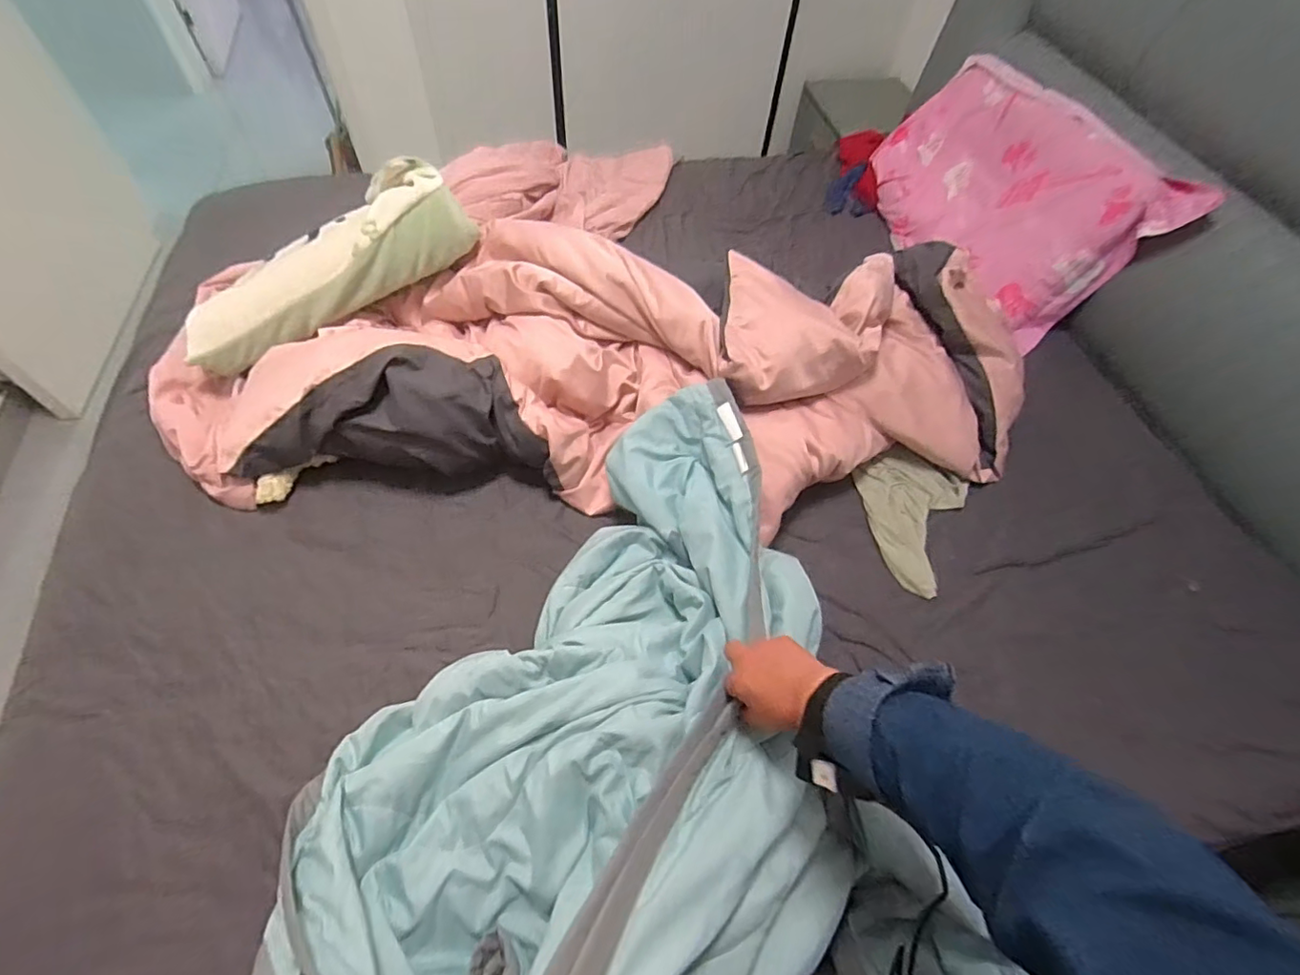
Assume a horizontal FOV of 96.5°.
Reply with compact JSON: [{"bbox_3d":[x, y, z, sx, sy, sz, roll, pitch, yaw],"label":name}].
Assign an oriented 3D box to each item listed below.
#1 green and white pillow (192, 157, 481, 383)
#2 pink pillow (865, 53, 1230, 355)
[{"bbox_3d":[-0.581,-0.407,1.024,0.517,0.120,0.237,-32,63,-2],"label":"green and white pillow"},{"bbox_3d":[0.823,-0.697,1.380,0.168,0.411,0.736,23,40,-39],"label":"pink pillow"}]

